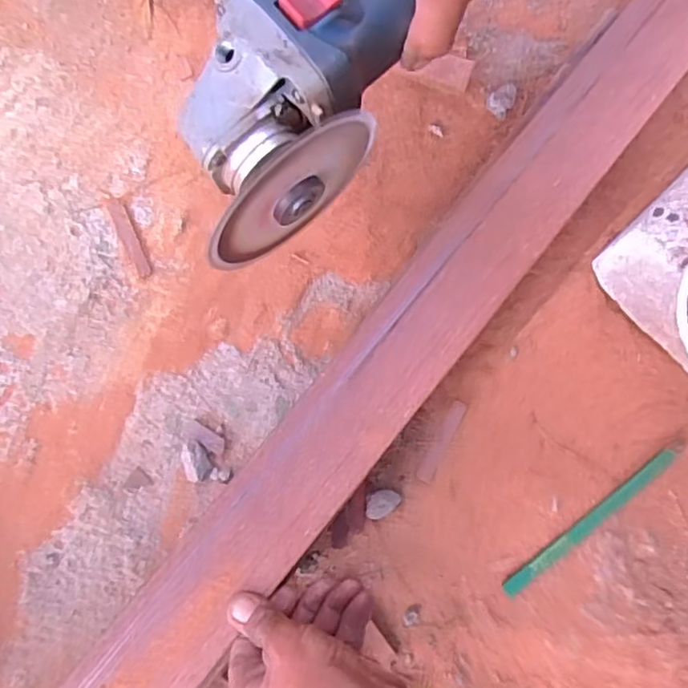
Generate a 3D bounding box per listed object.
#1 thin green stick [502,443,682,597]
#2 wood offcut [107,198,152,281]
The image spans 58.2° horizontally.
[{"bbox_3d":[0.184,0.128,0.451,0.165,0.005,0.014,-36,81,-5],"label":"thin green stick"},{"bbox_3d":[-0.168,-0.084,0.481,0.013,0.004,0.068,-25,80,-3],"label":"wood offcut"}]

